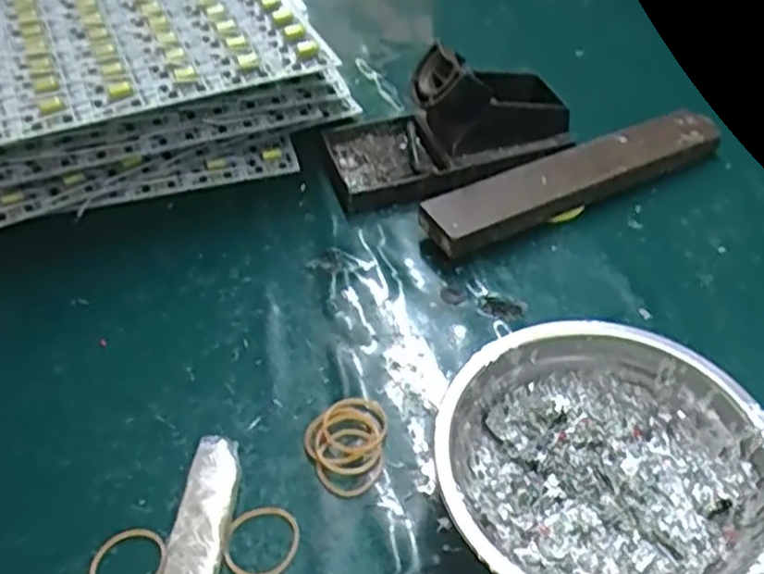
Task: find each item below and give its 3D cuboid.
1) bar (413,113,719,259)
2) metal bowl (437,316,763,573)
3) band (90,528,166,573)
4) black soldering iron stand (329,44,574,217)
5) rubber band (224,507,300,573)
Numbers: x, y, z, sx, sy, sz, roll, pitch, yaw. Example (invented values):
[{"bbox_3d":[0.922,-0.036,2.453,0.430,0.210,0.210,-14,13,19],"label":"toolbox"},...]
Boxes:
[{"bbox_3d":[0.114,-0.063,0.434,0.193,0.028,0.035,-23,49,-19],"label":"bar"},{"bbox_3d":[0.086,0.073,0.288,0.122,0.043,0.121,-1,45,1],"label":"metal bowl"},{"bbox_3d":[-0.100,0.109,0.291,0.030,0.004,0.030,-1,45,1],"label":"band"},{"bbox_3d":[0.039,-0.105,0.453,0.149,0.067,0.086,-15,46,-12],"label":"black soldering iron stand"},{"bbox_3d":[-0.048,0.102,0.296,0.031,0.004,0.029,-1,45,1],"label":"rubber band"}]

